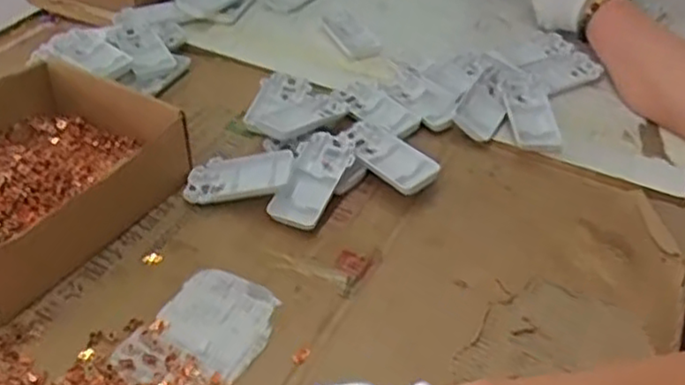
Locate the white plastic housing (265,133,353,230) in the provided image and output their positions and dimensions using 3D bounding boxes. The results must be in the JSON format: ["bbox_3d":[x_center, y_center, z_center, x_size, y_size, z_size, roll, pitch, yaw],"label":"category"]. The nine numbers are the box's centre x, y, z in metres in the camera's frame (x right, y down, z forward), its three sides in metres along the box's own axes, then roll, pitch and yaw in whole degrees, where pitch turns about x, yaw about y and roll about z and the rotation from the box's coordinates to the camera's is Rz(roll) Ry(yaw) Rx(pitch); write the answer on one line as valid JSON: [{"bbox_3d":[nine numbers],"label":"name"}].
[{"bbox_3d":[-0.024,-0.013,0.600,0.046,0.017,0.093,17,56,14],"label":"white plastic housing"}]

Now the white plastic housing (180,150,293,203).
[{"bbox_3d":[-0.089,-0.013,0.608,0.091,0.014,0.052,-8,45,13],"label":"white plastic housing"}]

